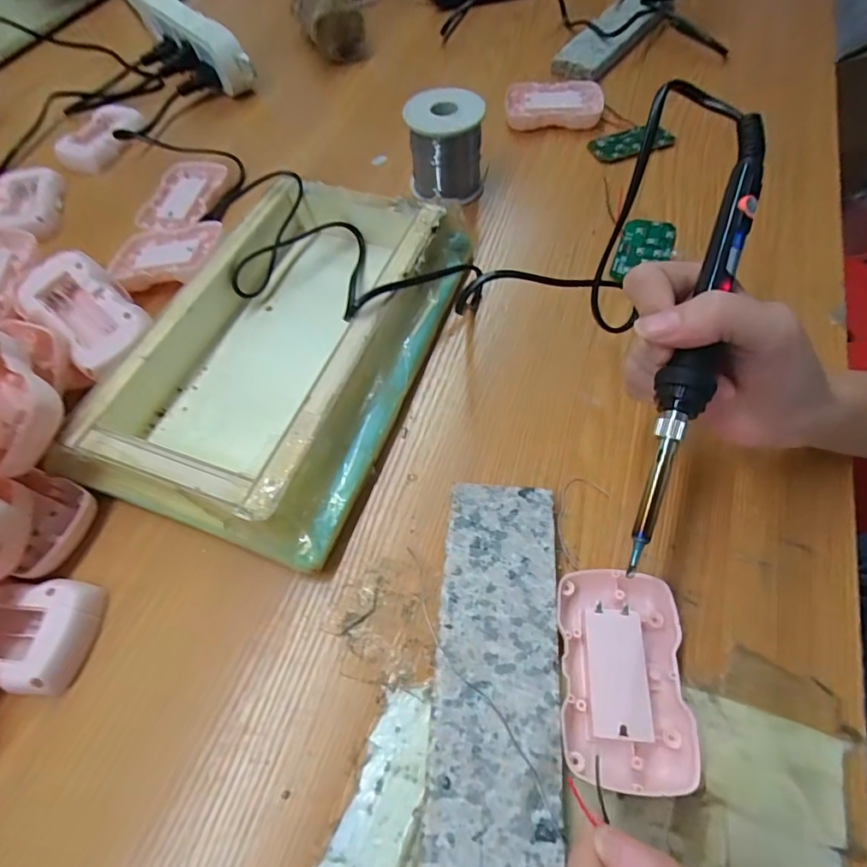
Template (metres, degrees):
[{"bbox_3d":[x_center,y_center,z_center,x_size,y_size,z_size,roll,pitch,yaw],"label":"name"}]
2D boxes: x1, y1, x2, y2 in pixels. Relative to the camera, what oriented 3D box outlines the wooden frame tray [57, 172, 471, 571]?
[{"bbox_3d":[-0.089,-0.060,0.317,0.161,0.044,0.259,19,63,12],"label":"wooden frame tray"}]

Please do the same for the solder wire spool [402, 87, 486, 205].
[{"bbox_3d":[0.010,-0.232,0.400,0.058,0.067,0.058,-1,60,2],"label":"solder wire spool"}]

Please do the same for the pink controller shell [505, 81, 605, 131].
[{"bbox_3d":[0.114,-0.314,0.466,0.088,0.020,0.056,5,61,5],"label":"pink controller shell"}]

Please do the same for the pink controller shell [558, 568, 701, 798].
[{"bbox_3d":[0.085,0.109,0.223,0.053,0.016,0.087,4,61,4],"label":"pink controller shell"}]

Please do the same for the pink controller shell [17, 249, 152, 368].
[{"bbox_3d":[-0.224,-0.079,0.318,0.081,0.017,0.049,43,80,4],"label":"pink controller shell"}]

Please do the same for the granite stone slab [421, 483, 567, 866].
[{"bbox_3d":[0.028,0.123,0.221,0.055,0.018,0.207,3,61,4],"label":"granite stone slab"}]

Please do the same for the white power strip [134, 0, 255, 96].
[{"bbox_3d":[-0.261,-0.425,0.525,0.027,0.052,0.196,-40,66,-18],"label":"white power strip"}]

